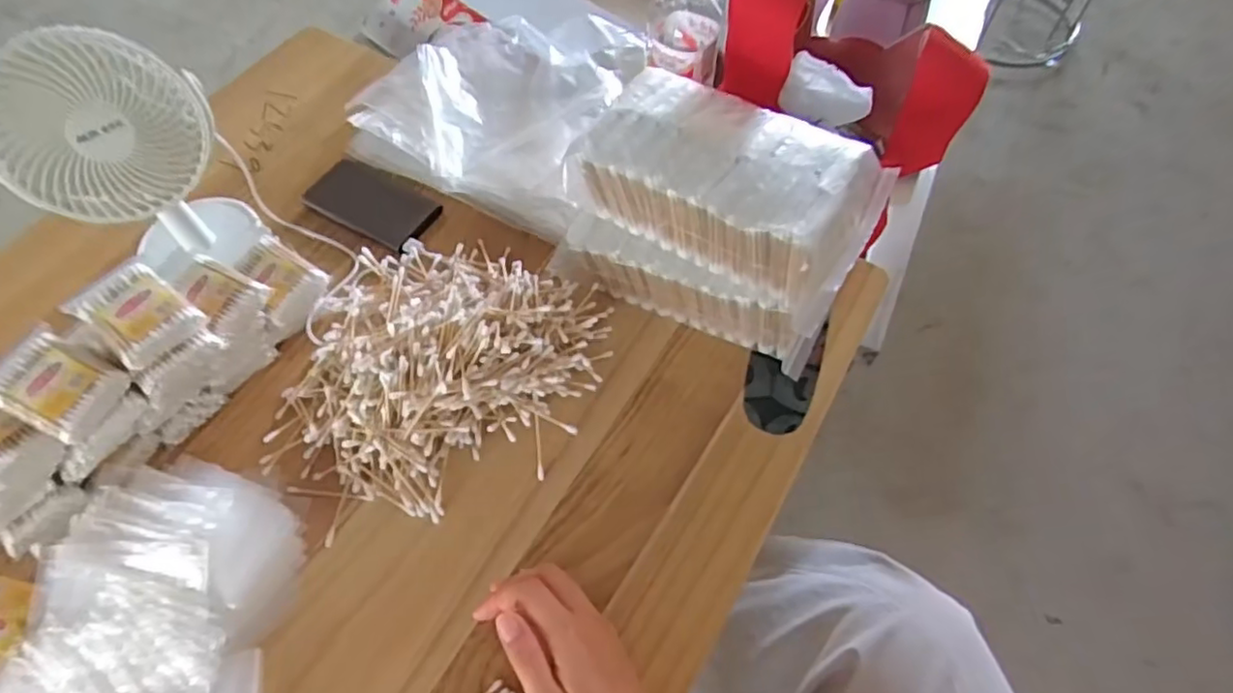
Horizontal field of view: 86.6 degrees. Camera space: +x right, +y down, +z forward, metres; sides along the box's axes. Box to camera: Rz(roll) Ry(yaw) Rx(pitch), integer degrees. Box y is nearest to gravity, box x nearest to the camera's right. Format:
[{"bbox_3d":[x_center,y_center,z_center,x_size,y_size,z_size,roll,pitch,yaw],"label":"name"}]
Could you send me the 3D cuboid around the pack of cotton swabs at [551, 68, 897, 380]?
[{"bbox_3d":[0.087,-0.106,0.560,0.231,0.150,0.162,28,64,15],"label":"pack of cotton swabs"}]

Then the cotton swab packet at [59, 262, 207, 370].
[{"bbox_3d":[-0.354,-0.026,0.481,0.082,0.015,0.057,33,64,18],"label":"cotton swab packet"}]

